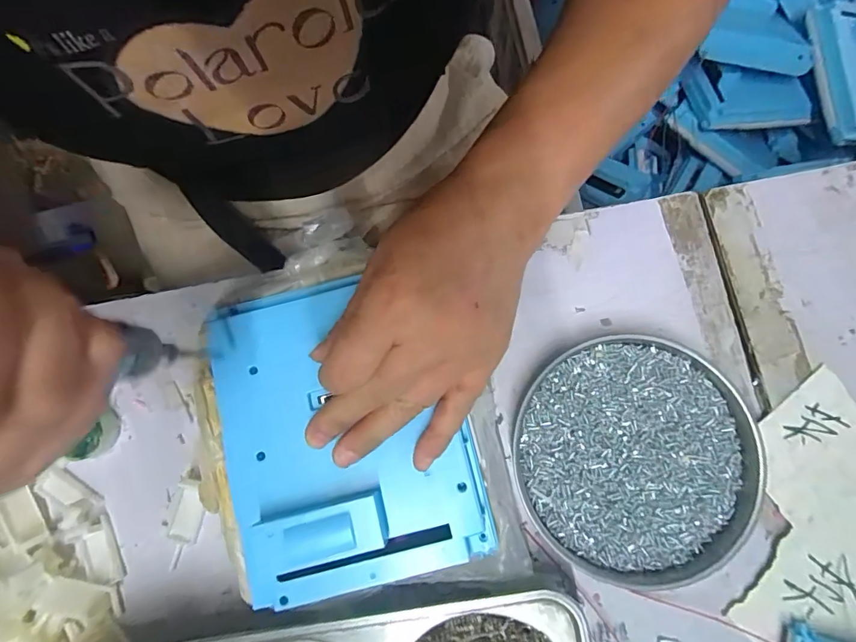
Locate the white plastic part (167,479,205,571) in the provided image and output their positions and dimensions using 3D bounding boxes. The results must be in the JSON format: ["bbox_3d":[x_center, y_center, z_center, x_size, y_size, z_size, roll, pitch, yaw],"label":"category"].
[{"bbox_3d":[-0.152,0.125,0.282,0.020,0.011,0.055,12,92,4],"label":"white plastic part"}]

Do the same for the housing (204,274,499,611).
[{"bbox_3d":[-0.046,0.053,0.234,0.125,0.022,0.155,-14,77,-2],"label":"housing"}]

